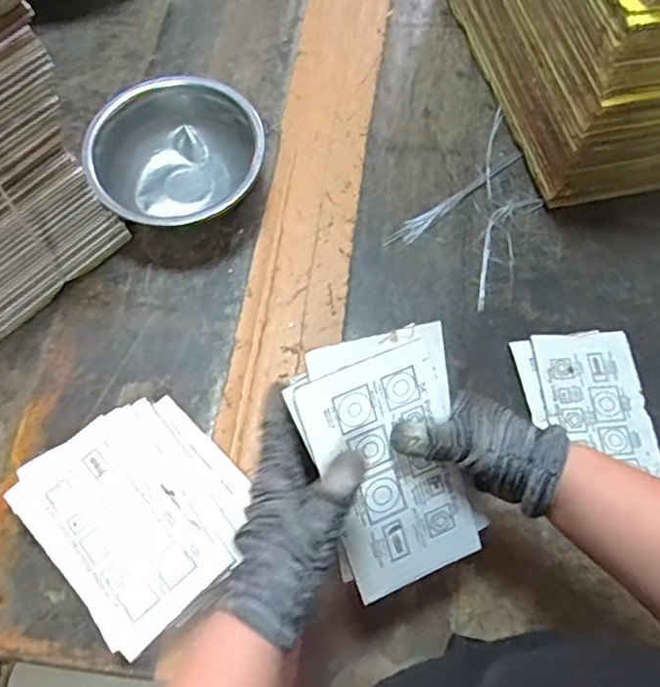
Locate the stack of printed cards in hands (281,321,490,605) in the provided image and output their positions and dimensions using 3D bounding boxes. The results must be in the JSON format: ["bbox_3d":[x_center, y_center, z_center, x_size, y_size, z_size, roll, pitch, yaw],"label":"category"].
[{"bbox_3d":[0.044,0.079,0.400,0.106,0.007,0.175,-20,105,-14],"label":"stack of printed cards in hands"}]

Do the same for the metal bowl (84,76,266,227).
[{"bbox_3d":[-0.159,-0.187,0.613,0.180,0.083,0.136,-25,81,-12],"label":"metal bowl"}]

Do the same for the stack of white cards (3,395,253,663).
[{"bbox_3d":[-0.148,0.135,0.488,0.147,0.041,0.164,-39,71,-17],"label":"stack of white cards"}]

